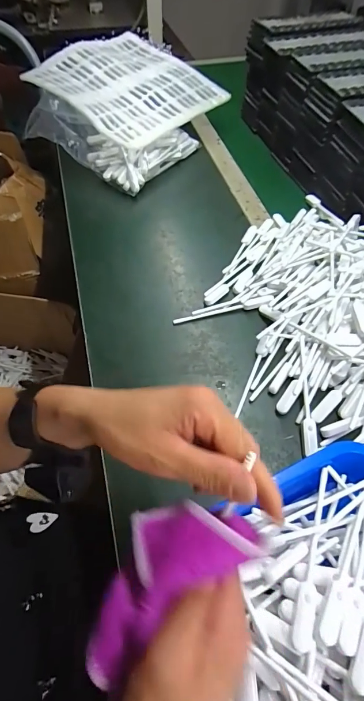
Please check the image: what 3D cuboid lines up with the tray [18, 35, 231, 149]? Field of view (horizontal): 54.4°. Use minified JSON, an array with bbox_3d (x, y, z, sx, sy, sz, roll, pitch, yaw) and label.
[{"bbox_3d":[-0.106,-0.525,0.699,0.291,0.022,0.291,-40,77,-23],"label":"tray"}]

